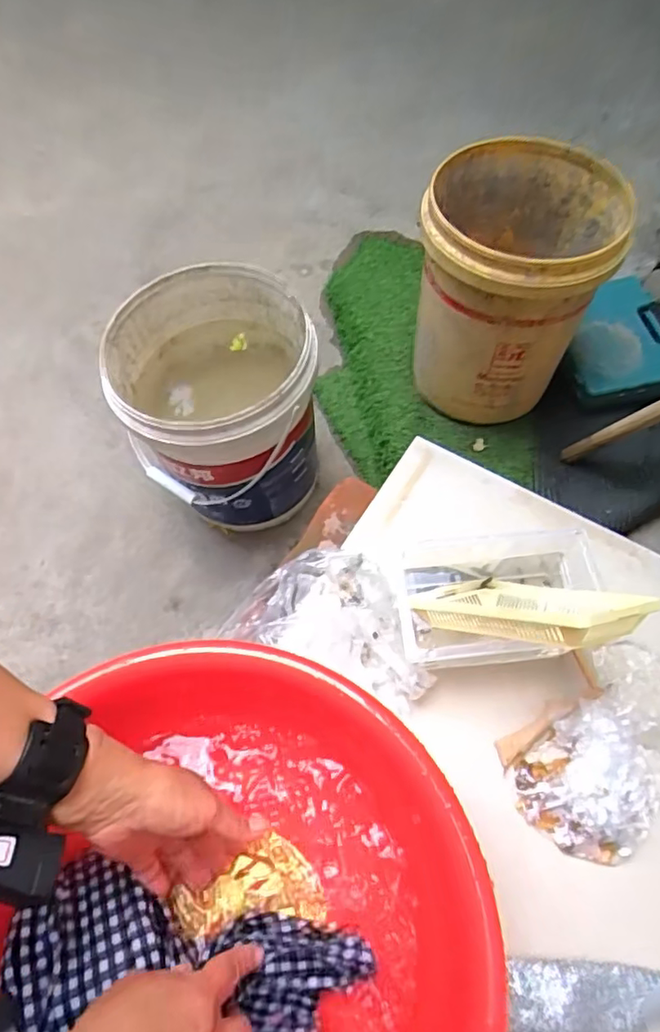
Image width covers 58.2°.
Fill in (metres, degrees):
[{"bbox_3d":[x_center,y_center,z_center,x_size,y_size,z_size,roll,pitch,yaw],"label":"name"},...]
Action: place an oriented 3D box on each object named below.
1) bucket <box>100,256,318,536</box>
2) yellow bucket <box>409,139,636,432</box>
[{"bbox_3d":[-0.168,-0.175,0.962,0.285,0.314,0.290,-1,66,1],"label":"bucket"},{"bbox_3d":[0.300,-0.396,1.034,0.297,0.350,0.323,-1,66,1],"label":"yellow bucket"}]

